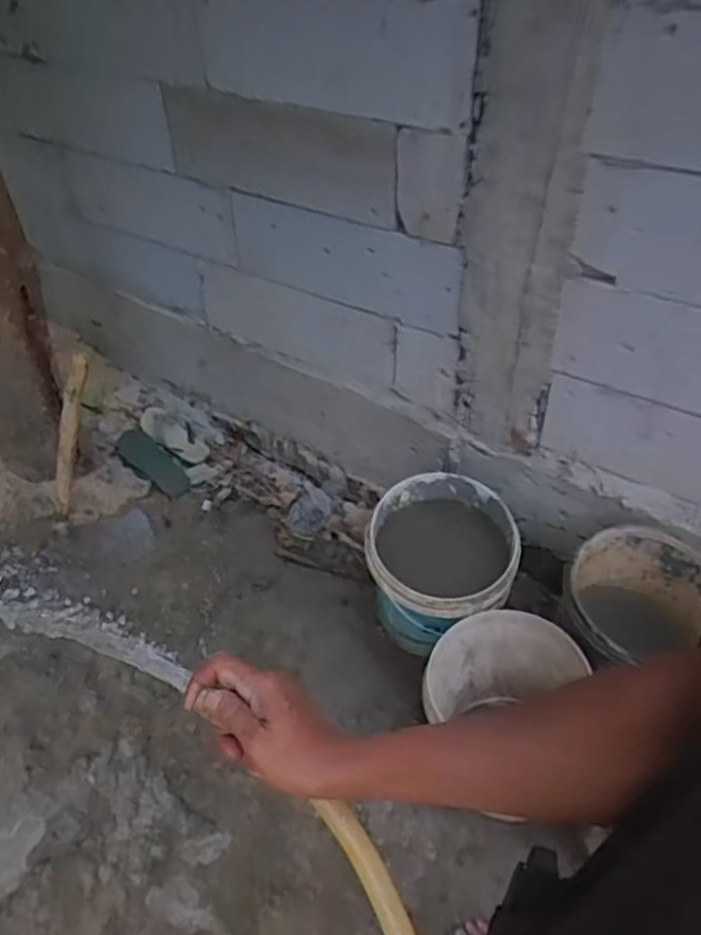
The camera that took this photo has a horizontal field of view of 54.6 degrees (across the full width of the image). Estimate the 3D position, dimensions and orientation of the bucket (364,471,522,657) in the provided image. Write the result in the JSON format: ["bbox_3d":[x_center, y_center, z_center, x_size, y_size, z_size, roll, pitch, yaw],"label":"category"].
[{"bbox_3d":[0.191,0.233,1.457,0.303,0.298,0.292,4,44,7],"label":"bucket"}]

